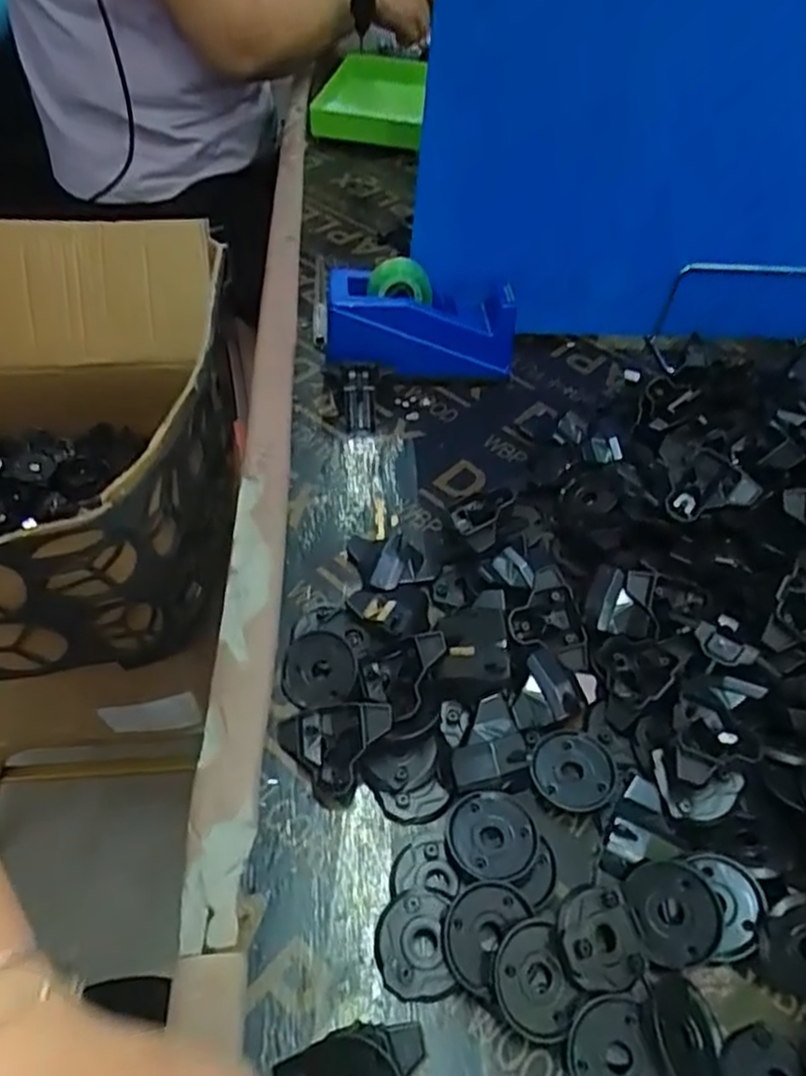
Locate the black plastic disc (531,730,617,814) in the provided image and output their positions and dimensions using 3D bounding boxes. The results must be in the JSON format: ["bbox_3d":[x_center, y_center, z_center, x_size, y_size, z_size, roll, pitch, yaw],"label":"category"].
[{"bbox_3d":[0.088,0.119,0.365,0.040,0.006,0.044,2,50,-3],"label":"black plastic disc"}]

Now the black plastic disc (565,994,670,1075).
[{"bbox_3d":[0.085,0.209,0.283,0.037,0.004,0.042,-12,65,-10],"label":"black plastic disc"}]

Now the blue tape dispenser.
[{"bbox_3d":[0.013,-0.171,0.571,0.148,0.082,0.055,-4,50,-5],"label":"blue tape dispenser"}]

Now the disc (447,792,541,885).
[{"bbox_3d":[0.043,0.142,0.337,0.041,0.008,0.041,2,50,-3],"label":"disc"}]

